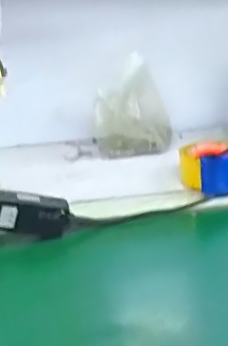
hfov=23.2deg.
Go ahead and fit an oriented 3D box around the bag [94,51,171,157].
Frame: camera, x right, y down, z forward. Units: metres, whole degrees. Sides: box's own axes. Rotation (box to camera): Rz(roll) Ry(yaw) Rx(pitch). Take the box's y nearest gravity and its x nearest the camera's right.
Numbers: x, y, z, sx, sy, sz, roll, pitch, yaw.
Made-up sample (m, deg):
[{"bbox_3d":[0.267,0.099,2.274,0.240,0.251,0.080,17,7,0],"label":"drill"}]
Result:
[{"bbox_3d":[0.037,-0.101,0.982,0.138,0.170,0.077,1,28,0],"label":"bag"}]

